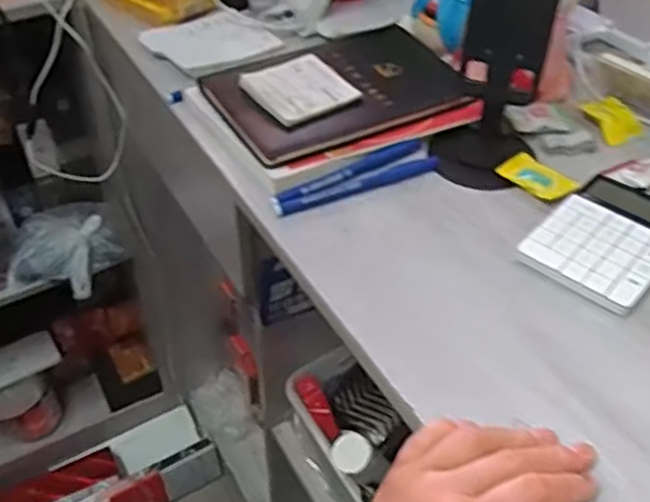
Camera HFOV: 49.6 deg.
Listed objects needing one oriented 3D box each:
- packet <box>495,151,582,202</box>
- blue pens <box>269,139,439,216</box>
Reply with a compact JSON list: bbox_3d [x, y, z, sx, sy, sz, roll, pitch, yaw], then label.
[{"bbox_3d":[0.169,-0.059,0.559,0.035,0.008,0.060,-30,51,-29],"label":"packet"},{"bbox_3d":[0.023,-0.058,0.563,0.144,0.010,0.033,-20,47,-21],"label":"blue pens"}]

